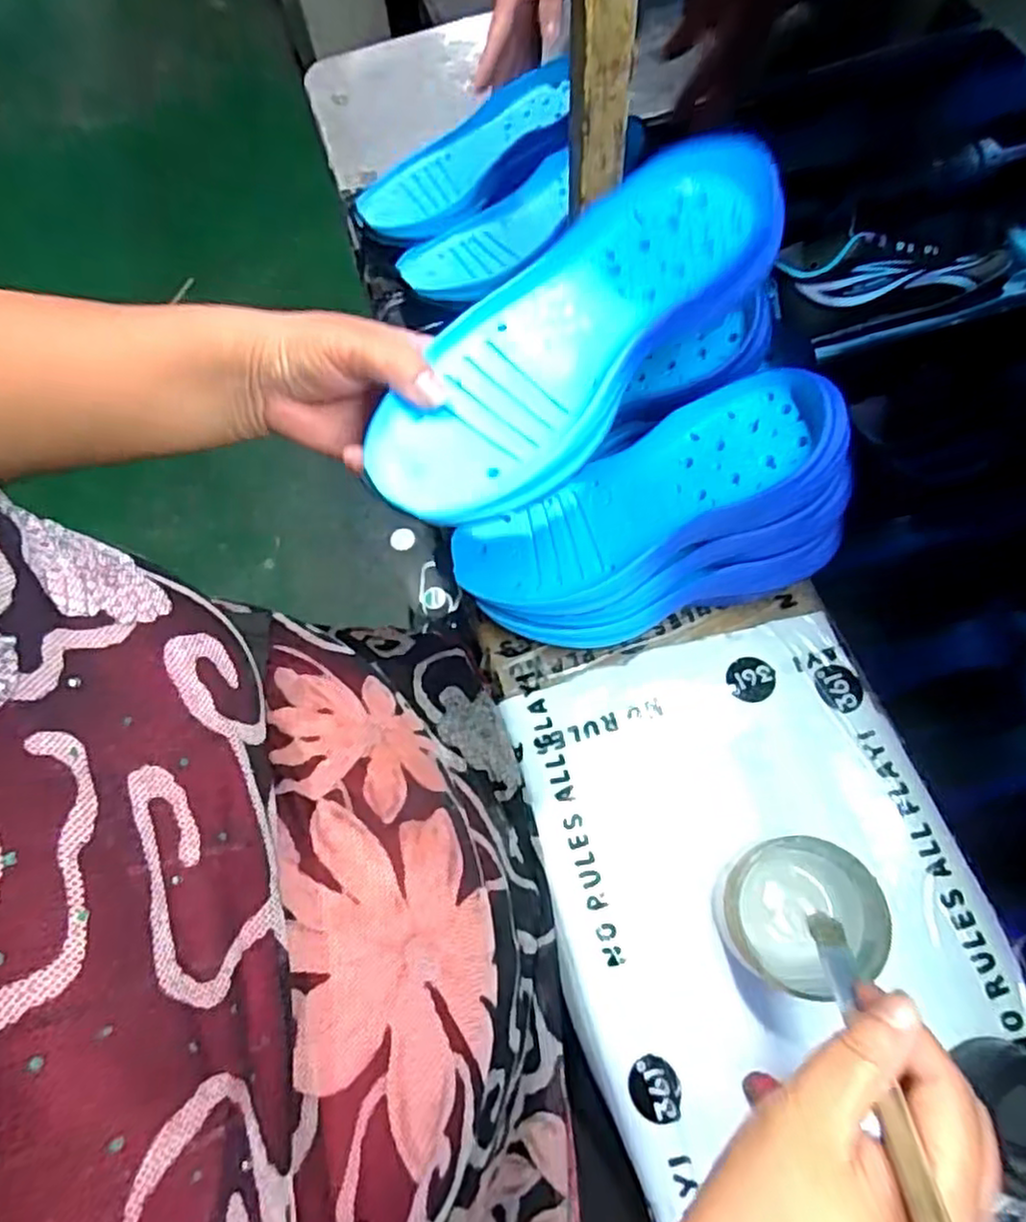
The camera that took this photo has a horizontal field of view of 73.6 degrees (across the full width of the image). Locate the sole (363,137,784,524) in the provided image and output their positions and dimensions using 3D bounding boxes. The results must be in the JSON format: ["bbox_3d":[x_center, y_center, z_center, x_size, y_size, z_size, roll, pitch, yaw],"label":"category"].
[{"bbox_3d":[0.027,-0.134,0.327,0.086,0.034,0.235,42,82,17],"label":"sole"}]

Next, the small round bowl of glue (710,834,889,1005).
[{"bbox_3d":[0.160,0.175,0.393,0.080,0.055,0.079,-1,71,4],"label":"small round bowl of glue"}]

